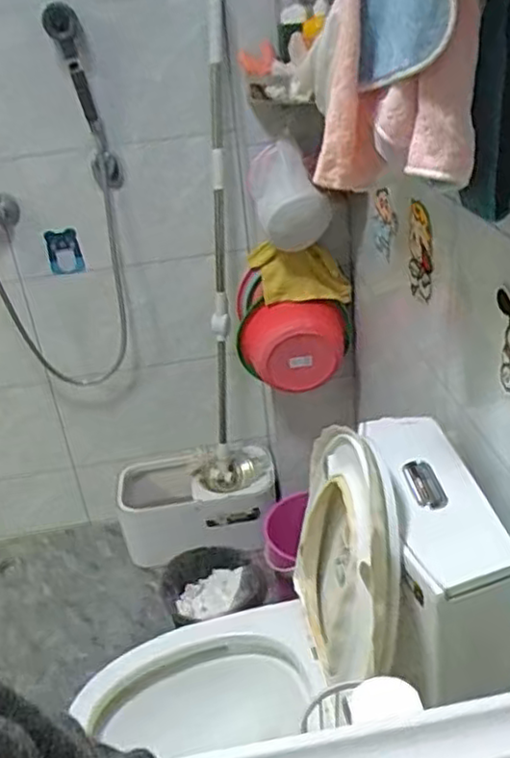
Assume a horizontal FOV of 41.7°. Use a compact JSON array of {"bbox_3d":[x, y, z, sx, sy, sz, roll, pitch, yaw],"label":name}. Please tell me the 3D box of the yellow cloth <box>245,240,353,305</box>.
[{"bbox_3d":[0.100,-0.237,1.576,0.233,0.163,0.070,2,30,14],"label":"yellow cloth"}]

